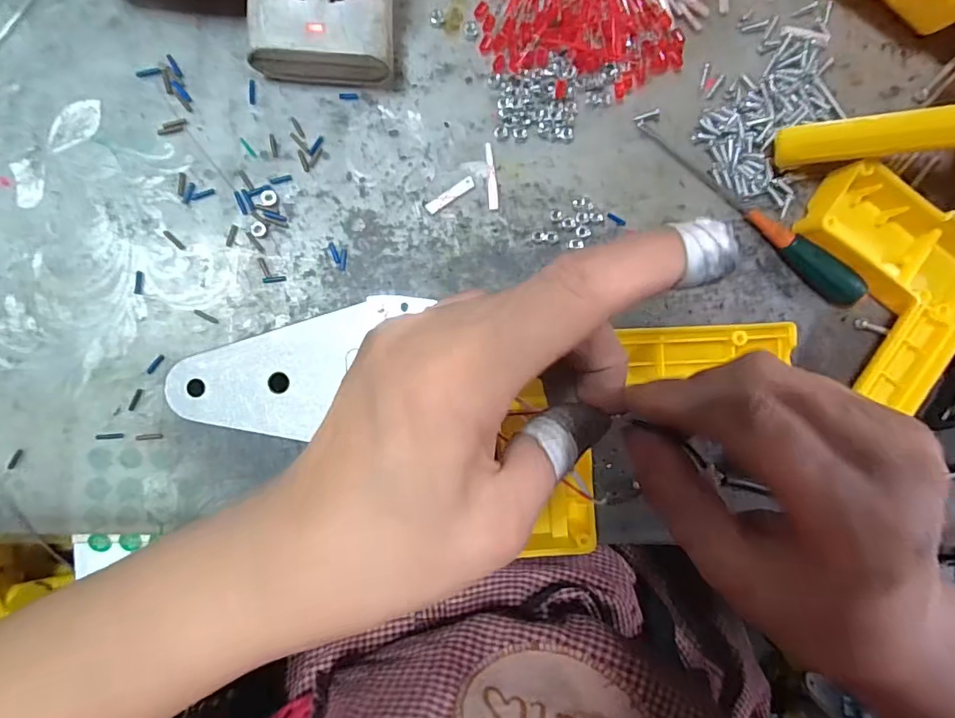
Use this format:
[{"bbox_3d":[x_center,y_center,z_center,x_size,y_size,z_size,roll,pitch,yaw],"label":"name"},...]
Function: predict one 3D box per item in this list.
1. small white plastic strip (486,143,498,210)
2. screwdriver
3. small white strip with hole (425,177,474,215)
[{"bbox_3d":[0.007,-0.091,0.255,0.005,0.004,0.032,-4,91,-9],"label":"small white plastic strip"},{"bbox_3d":[0.145,-0.078,0.267,0.141,0.019,0.015,39,85,-7],"label":"screwdriver"},{"bbox_3d":[-0.013,-0.081,0.252,0.027,0.004,0.005,-34,95,-7],"label":"small white strip with hole"}]

